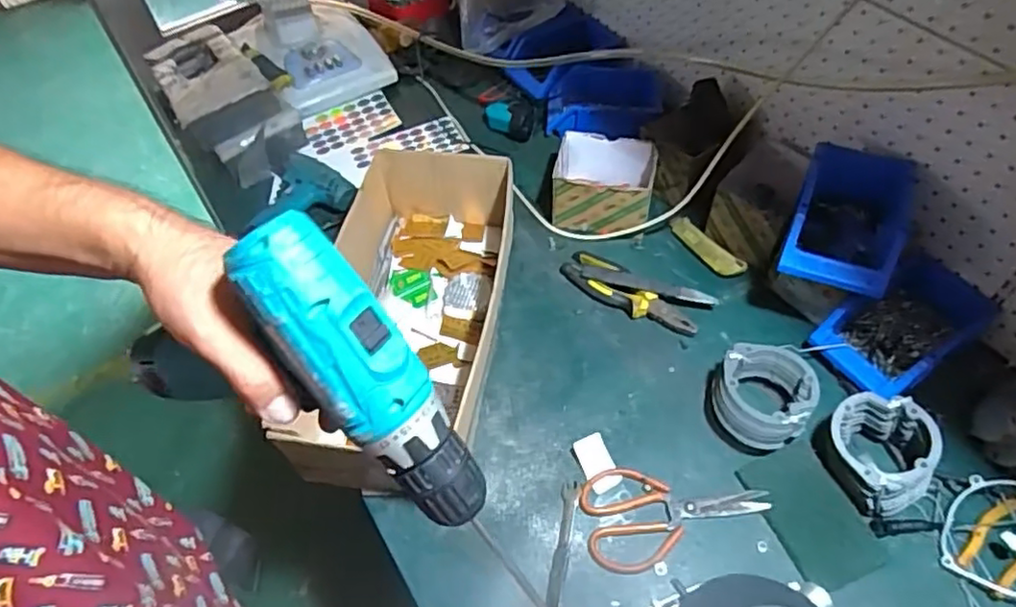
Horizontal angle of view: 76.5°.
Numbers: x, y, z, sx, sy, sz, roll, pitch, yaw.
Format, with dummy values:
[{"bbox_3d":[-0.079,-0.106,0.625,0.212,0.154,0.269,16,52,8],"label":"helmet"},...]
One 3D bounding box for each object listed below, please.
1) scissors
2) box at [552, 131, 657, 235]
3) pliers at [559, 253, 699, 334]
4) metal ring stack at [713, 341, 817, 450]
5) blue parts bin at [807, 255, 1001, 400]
[{"bbox_3d":[0.180,0.223,0.699,0.193,0.010,0.105,-8,52,-5],"label":"scissors"},{"bbox_3d":[0.141,-0.173,0.949,0.151,0.093,0.118,11,53,10],"label":"box"},{"bbox_3d":[0.165,-0.017,0.877,0.202,0.021,0.065,32,60,24],"label":"pliers"},{"bbox_3d":[0.294,0.108,0.743,0.111,0.063,0.116,24,56,19],"label":"metal ring stack"},{"bbox_3d":[0.477,0.029,0.774,0.197,0.068,0.127,-29,57,-19],"label":"blue parts bin"}]

